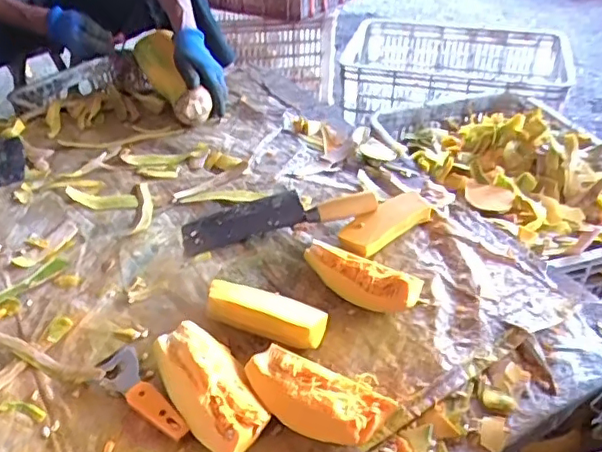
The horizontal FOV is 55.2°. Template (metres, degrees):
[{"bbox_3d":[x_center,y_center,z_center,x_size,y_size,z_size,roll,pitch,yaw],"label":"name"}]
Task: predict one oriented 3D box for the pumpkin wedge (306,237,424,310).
[{"bbox_3d":[0.075,0.060,0.709,0.159,0.043,0.067,25,46,31],"label":"pumpkin wedge"}]

